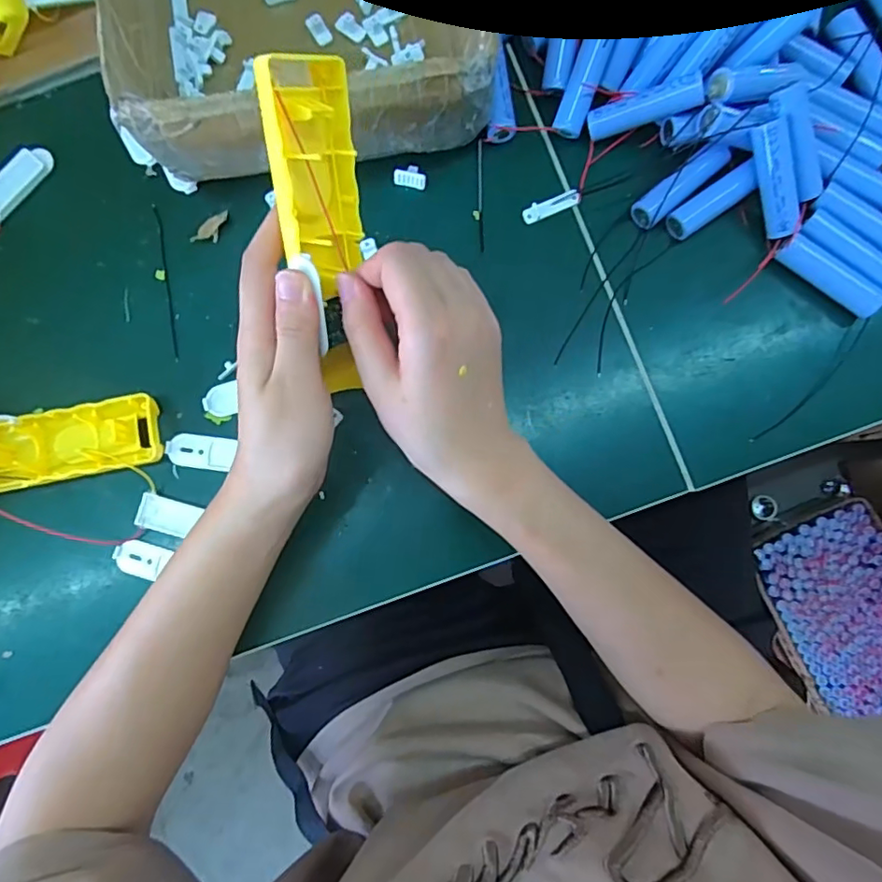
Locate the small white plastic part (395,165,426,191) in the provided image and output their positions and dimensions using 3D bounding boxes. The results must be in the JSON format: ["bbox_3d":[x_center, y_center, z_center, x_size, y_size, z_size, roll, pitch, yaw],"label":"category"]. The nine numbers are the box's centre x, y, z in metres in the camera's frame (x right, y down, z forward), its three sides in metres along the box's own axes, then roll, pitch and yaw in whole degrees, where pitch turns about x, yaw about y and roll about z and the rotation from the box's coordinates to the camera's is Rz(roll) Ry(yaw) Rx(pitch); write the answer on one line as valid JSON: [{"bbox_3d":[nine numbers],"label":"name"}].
[{"bbox_3d":[-0.019,-0.169,0.356,0.020,0.007,0.014,10,84,4],"label":"small white plastic part"}]

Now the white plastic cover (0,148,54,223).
[{"bbox_3d":[-0.282,-0.171,0.370,0.021,0.010,0.058,38,86,6],"label":"white plastic cover"}]

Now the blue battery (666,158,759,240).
[{"bbox_3d":[0.167,-0.146,0.342,0.055,0.016,0.017,-35,83,-2],"label":"blue battery"}]

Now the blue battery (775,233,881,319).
[{"bbox_3d":[0.234,-0.099,0.335,0.064,0.018,0.018,40,86,6],"label":"blue battery"}]

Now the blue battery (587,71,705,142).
[{"bbox_3d":[0.124,-0.202,0.340,0.066,0.018,0.018,-5,89,31],"label":"blue battery"}]

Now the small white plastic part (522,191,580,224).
[{"bbox_3d":[0.070,-0.148,0.352,0.038,0.004,0.010,-23,83,0],"label":"small white plastic part"}]

